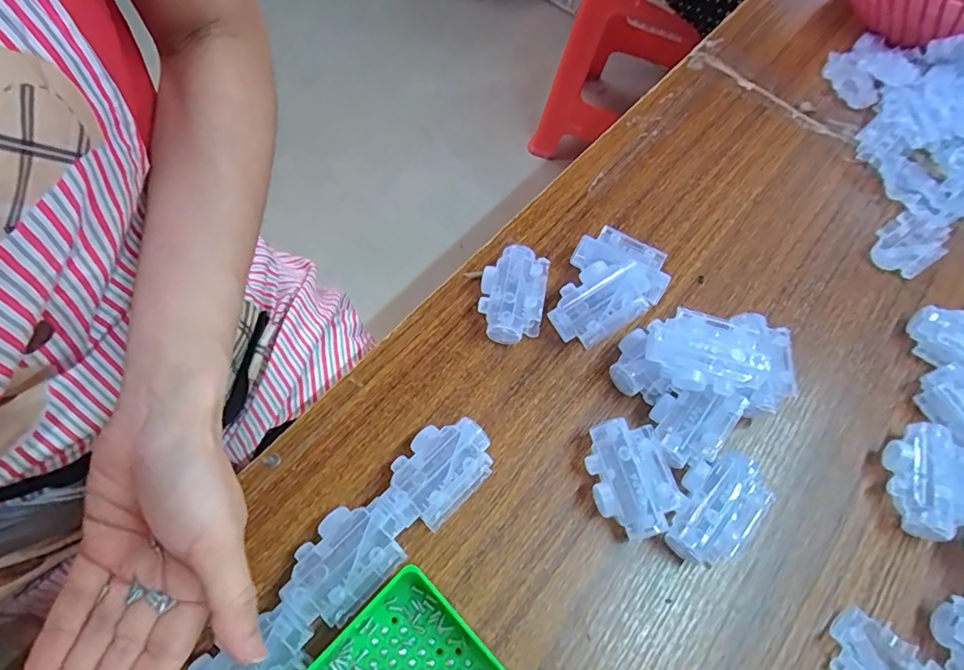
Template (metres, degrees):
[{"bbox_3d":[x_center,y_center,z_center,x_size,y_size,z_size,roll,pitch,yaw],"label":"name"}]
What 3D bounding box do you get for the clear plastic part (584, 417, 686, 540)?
[{"bbox_3d":[0.089,0.087,0.326,0.045,0.030,0.067,-13,65,-10],"label":"clear plastic part"}]

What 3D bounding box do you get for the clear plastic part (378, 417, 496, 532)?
[{"bbox_3d":[-0.027,0.082,0.322,0.046,0.028,0.067,41,68,16],"label":"clear plastic part"}]

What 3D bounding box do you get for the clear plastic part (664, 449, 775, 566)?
[{"bbox_3d":[0.139,0.104,0.321,0.043,0.029,0.067,42,68,16],"label":"clear plastic part"}]

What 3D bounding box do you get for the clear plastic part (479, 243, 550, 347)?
[{"bbox_3d":[0.021,-0.029,0.378,0.044,0.028,0.068,8,63,0],"label":"clear plastic part"}]

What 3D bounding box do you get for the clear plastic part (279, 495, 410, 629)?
[{"bbox_3d":[-0.077,0.125,0.297,0.047,0.027,0.066,41,68,16],"label":"clear plastic part"}]

